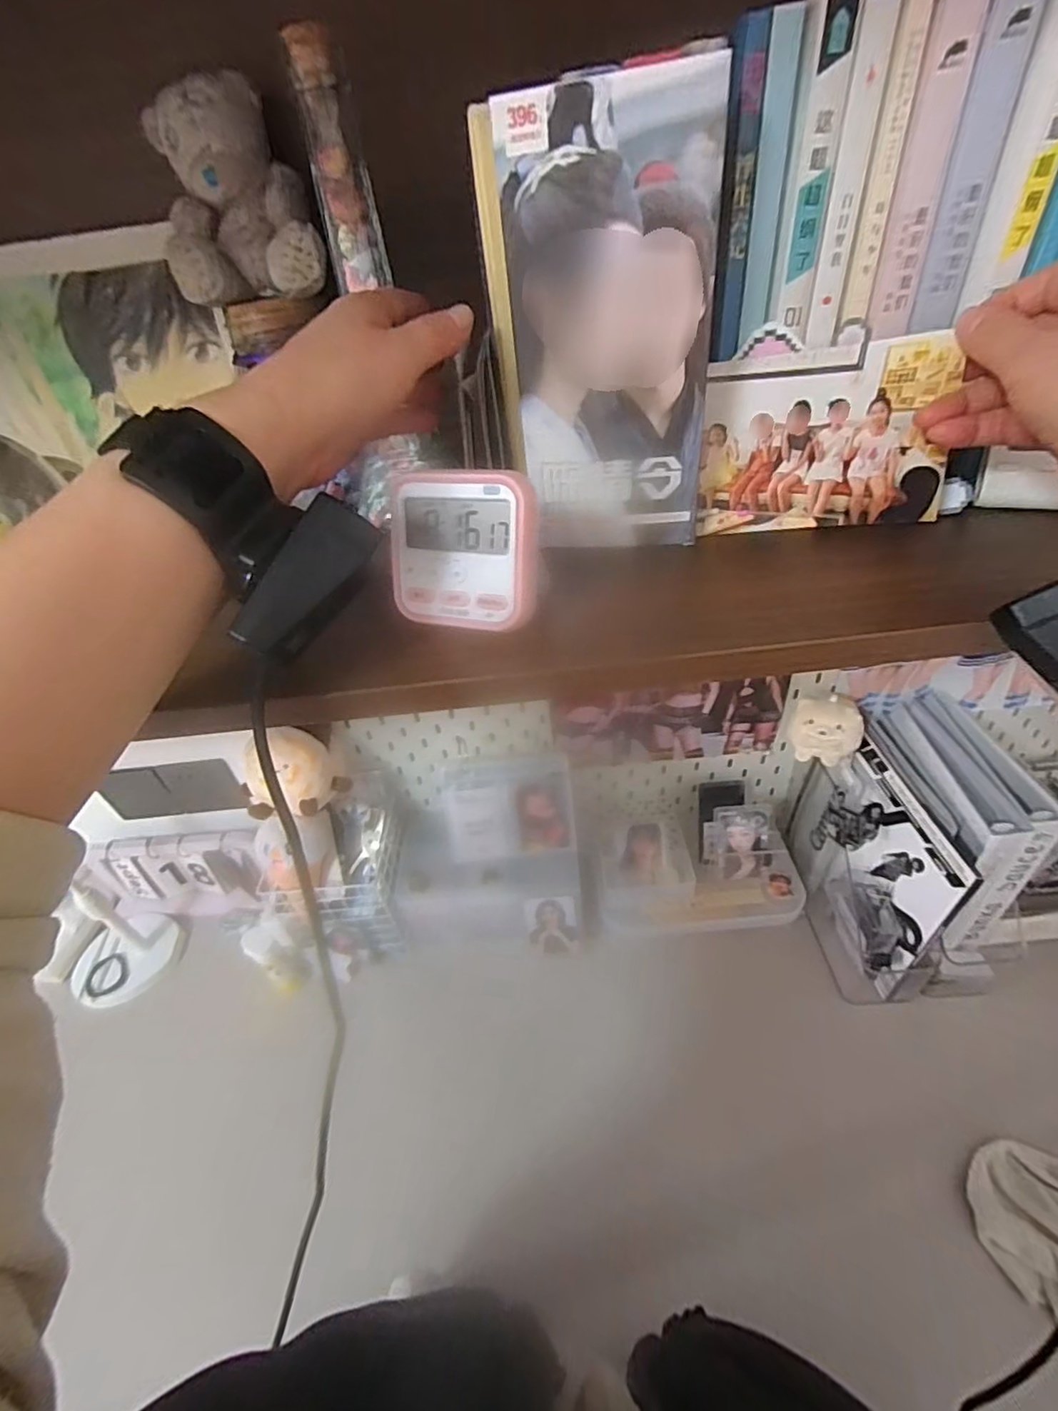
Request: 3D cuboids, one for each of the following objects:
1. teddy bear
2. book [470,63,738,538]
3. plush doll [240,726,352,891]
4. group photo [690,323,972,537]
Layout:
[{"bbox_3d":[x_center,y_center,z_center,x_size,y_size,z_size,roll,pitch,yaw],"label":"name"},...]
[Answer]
[{"bbox_3d":[-0.171,-0.279,0.325,0.084,0.106,0.070,-20,40,-15],"label":"teddy bear"},{"bbox_3d":[0.037,-0.174,0.280,0.100,0.184,0.019,1,39,11],"label":"book"},{"bbox_3d":[-0.249,0.105,0.613,0.071,0.189,0.085,14,21,24],"label":"plush doll"},{"bbox_3d":[0.155,-0.139,0.304,0.118,0.086,0.008,0,25,15],"label":"group photo"}]

